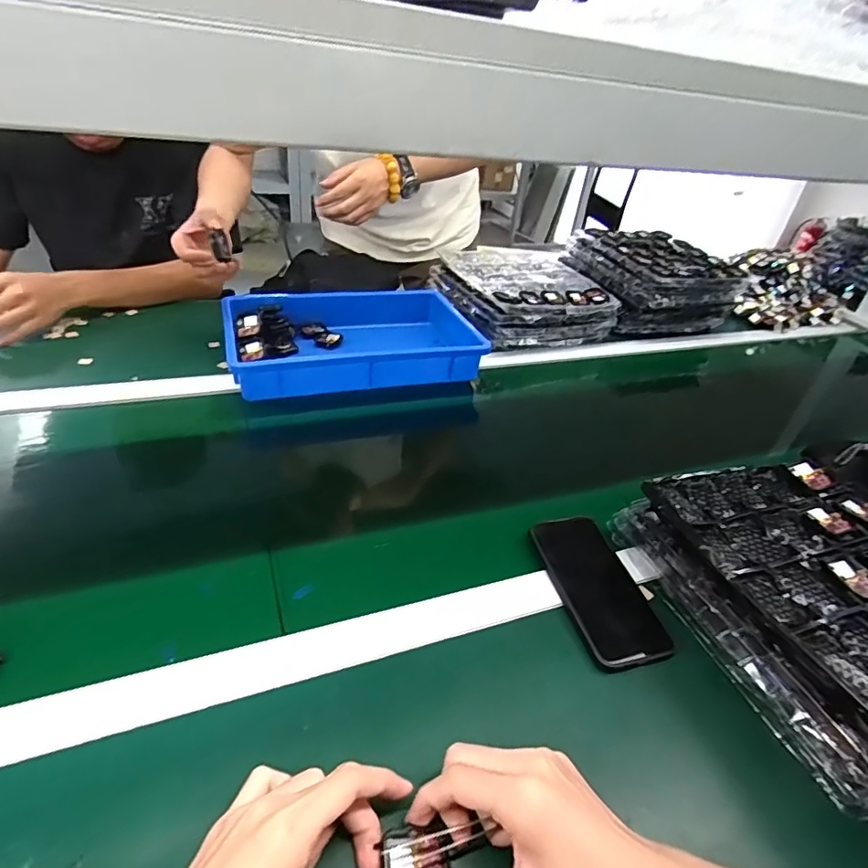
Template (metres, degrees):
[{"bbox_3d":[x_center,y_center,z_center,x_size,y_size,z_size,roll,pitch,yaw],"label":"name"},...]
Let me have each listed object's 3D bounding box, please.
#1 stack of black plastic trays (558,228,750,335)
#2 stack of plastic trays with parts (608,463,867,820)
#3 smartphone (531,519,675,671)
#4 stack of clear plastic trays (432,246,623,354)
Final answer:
[{"bbox_3d":[0.440,-0.328,1.102,0.269,0.126,0.273,-11,40,-25],"label":"stack of black plastic trays"},{"bbox_3d":[0.351,0.142,0.466,0.268,0.074,0.284,-8,38,-21],"label":"stack of plastic trays with parts"},{"bbox_3d":[0.156,0.141,0.491,0.075,0.014,0.152,-6,42,-14],"label":"smartphone"},{"bbox_3d":[0.171,-0.272,1.020,0.282,0.079,0.300,-11,39,-24],"label":"stack of clear plastic trays"}]

